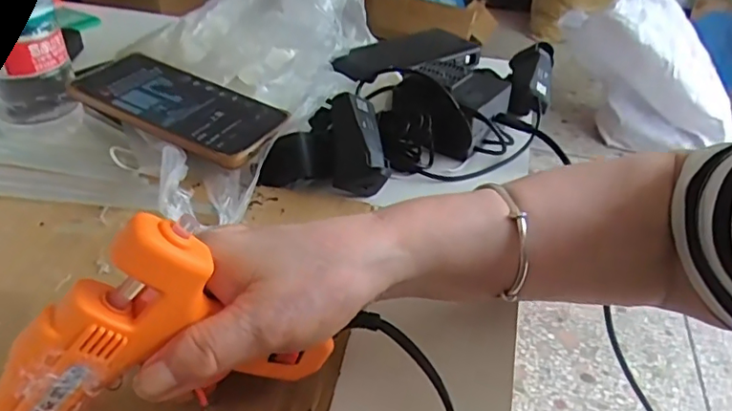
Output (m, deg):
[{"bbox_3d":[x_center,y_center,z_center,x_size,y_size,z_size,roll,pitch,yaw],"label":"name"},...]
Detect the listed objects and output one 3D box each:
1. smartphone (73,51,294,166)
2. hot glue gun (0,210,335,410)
[{"bbox_3d":[-0.148,-0.081,0.449,0.170,0.010,0.079,23,43,19],"label":"smartphone"},{"bbox_3d":[-0.086,0.045,0.230,0.131,0.087,0.028,-10,26,-15],"label":"hot glue gun"}]

